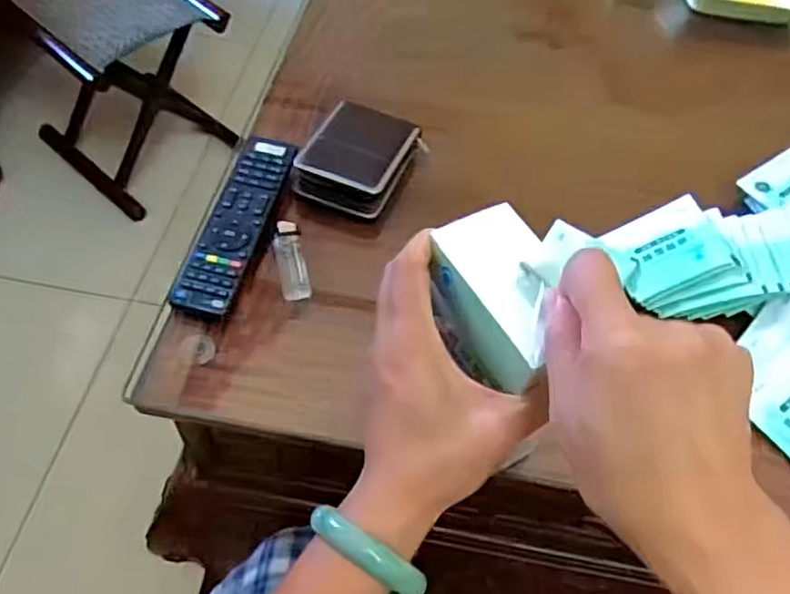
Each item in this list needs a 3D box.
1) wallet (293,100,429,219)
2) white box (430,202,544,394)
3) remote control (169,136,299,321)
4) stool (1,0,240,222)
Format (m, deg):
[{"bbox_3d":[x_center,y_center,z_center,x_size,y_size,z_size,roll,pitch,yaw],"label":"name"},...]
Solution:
[{"bbox_3d":[-0.032,-0.120,0.571,0.079,0.028,0.102,23,56,11],"label":"wallet"},{"bbox_3d":[0.055,0.003,0.343,0.055,0.043,0.089,-21,60,-19],"label":"white box"},{"bbox_3d":[-0.123,-0.061,0.526,0.046,0.022,0.169,14,55,4],"label":"remote control"},{"bbox_3d":[-0.538,-0.443,1.281,0.350,0.353,0.296,37,60,19],"label":"stool"}]

